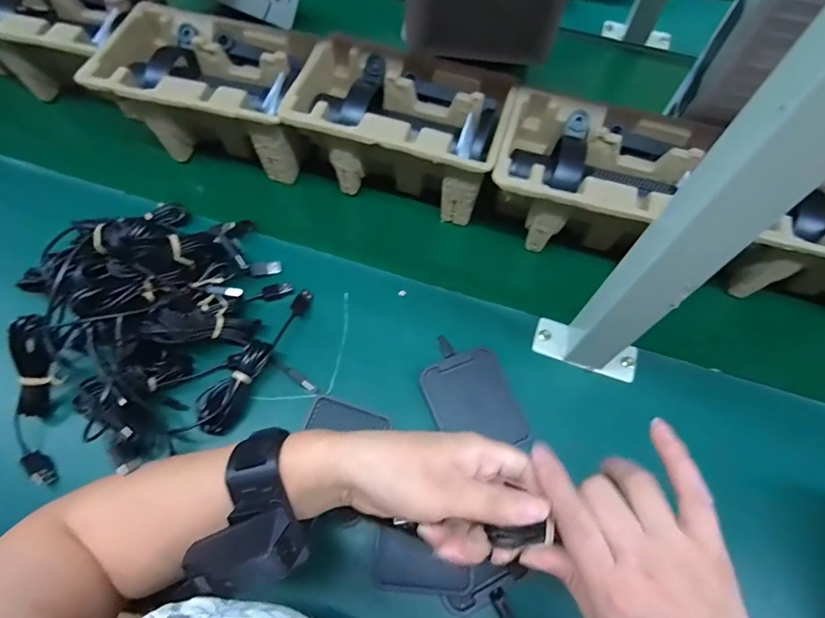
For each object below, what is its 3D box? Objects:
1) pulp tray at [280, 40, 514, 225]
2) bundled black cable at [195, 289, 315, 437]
[{"bbox_3d":[-0.012,-0.198,0.511,0.225,0.101,0.143,16,63,8],"label":"pulp tray"},{"bbox_3d":[-0.152,0.039,0.425,0.036,0.029,0.159,23,64,11],"label":"bundled black cable"}]

